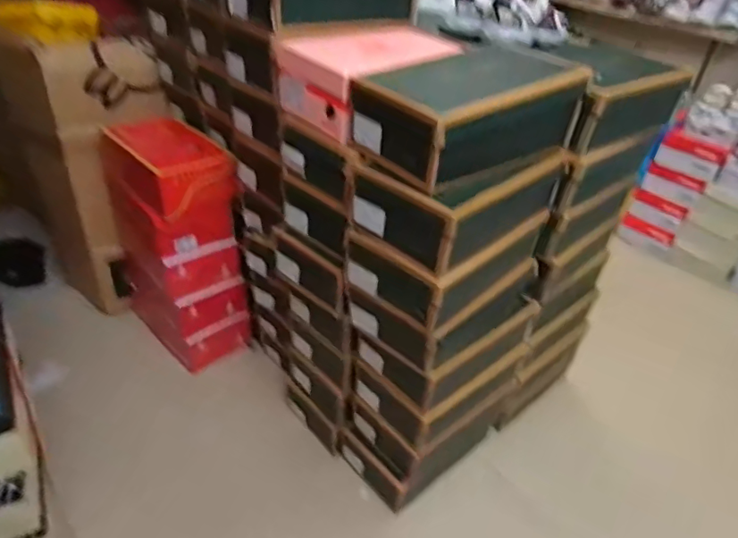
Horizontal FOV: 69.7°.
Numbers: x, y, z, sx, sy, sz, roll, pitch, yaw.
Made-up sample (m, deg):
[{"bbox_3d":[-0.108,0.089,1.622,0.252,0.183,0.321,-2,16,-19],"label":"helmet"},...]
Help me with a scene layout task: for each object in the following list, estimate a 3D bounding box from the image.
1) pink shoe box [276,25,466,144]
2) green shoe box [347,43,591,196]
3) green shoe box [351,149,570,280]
[{"bbox_3d":[0.003,-0.322,0.898,0.270,0.114,0.192,-19,42,-31],"label":"pink shoe box"},{"bbox_3d":[0.150,-0.243,0.808,0.351,0.127,0.188,-21,43,-32],"label":"green shoe box"},{"bbox_3d":[0.147,-0.118,0.857,0.185,0.126,0.318,32,43,32],"label":"green shoe box"}]

